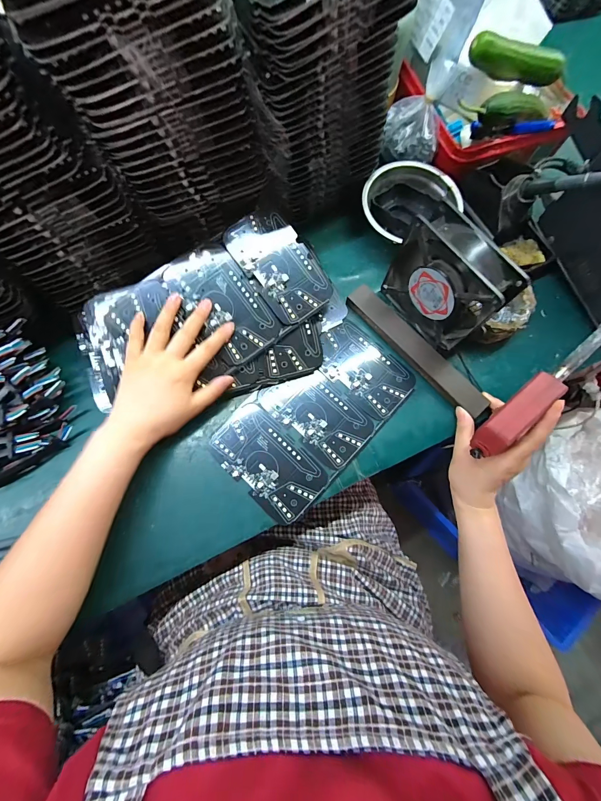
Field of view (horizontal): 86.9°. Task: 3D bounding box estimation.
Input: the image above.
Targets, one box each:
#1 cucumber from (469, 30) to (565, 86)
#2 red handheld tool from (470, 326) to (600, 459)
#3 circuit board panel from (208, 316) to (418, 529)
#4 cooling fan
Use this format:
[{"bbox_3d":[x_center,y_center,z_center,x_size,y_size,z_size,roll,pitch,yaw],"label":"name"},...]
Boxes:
[{"bbox_3d":[0.263,-0.415,0.389,0.128,0.036,0.022,-1,74,-13],"label":"cucumber"},{"bbox_3d":[0.234,-0.015,0.303,0.170,0.034,0.027,-41,79,-4],"label":"red handheld tool"},{"bbox_3d":[0.020,0.015,0.371,0.128,0.005,0.227,43,78,10],"label":"circuit board panel"},{"bbox_3d":[0.160,-0.128,0.352,0.050,0.113,0.124,-36,78,-10],"label":"cooling fan"}]

